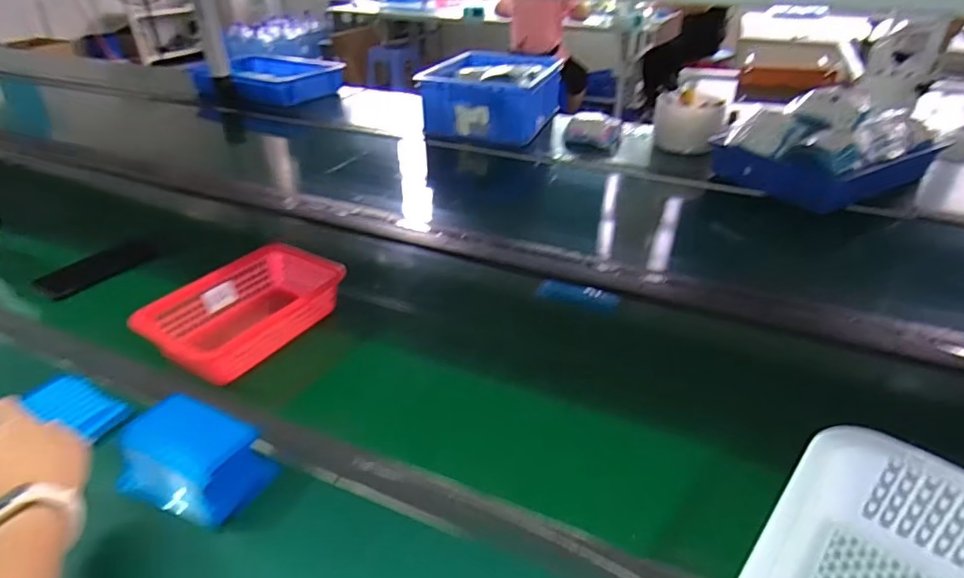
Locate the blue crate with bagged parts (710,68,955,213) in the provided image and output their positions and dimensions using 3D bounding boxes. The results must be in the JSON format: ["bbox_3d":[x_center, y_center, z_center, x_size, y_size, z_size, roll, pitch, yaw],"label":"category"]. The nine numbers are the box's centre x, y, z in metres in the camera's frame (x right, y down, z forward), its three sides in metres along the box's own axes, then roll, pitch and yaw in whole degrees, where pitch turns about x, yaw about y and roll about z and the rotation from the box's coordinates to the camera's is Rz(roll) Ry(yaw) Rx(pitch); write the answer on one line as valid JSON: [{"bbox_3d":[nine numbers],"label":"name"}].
[{"bbox_3d":[0.751,-0.324,1.158,0.417,0.229,0.270,-18,37,-25],"label":"blue crate with bagged parts"}]

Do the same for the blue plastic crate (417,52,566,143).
[{"bbox_3d":[0.036,-0.572,1.593,0.350,0.154,0.475,7,34,11],"label":"blue plastic crate"}]

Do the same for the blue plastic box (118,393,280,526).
[{"bbox_3d":[-0.273,0.153,0.506,0.132,0.070,0.089,17,37,25],"label":"blue plastic box"}]

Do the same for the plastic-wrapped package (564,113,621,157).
[{"bbox_3d":[0.291,-0.407,1.417,0.141,0.092,0.100,9,35,14],"label":"plastic-wrapped package"}]

